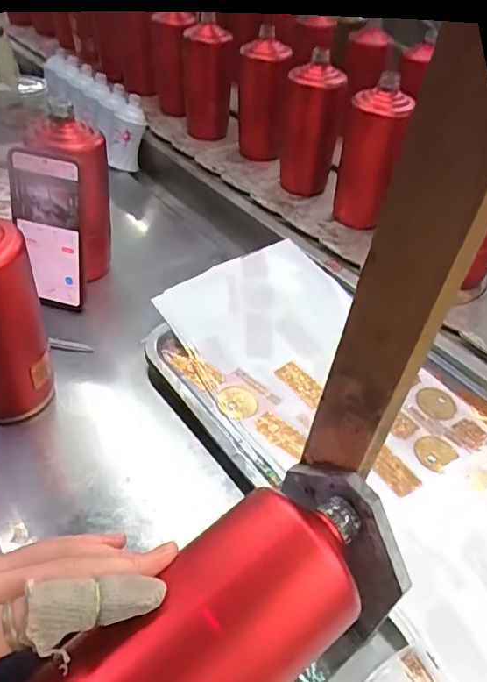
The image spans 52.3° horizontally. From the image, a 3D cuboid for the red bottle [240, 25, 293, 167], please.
[{"bbox_3d":[0.032,-0.411,0.863,0.078,0.210,0.075,2,44,-2],"label":"red bottle"}]

